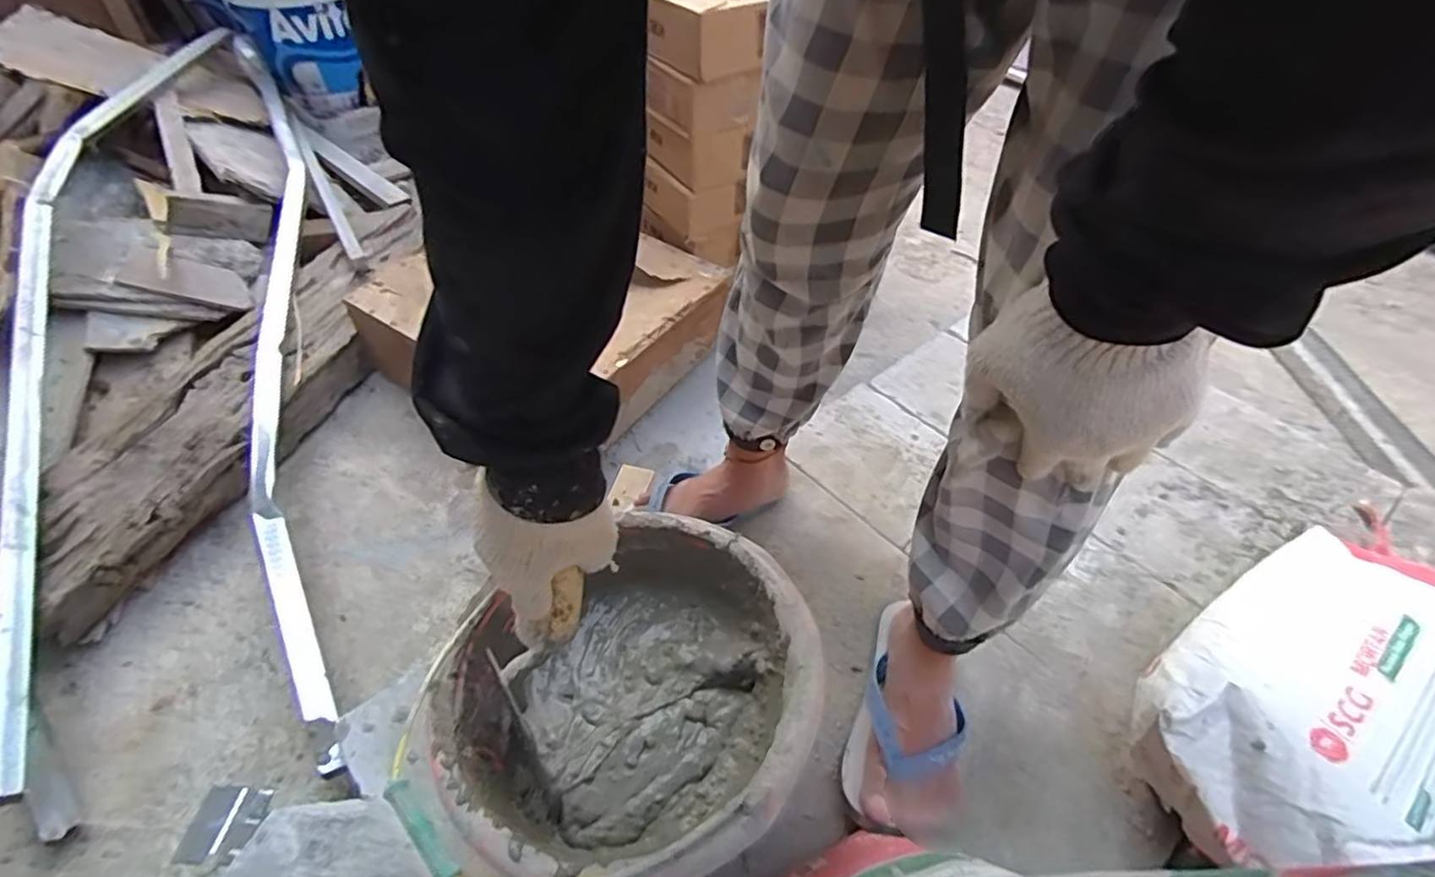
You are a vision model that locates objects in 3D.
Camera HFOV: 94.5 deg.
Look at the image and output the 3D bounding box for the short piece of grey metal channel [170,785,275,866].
[{"bbox_3d":[-0.515,0.400,0.689,0.071,0.008,0.070,3,48,2],"label":"short piece of grey metal channel"}]

